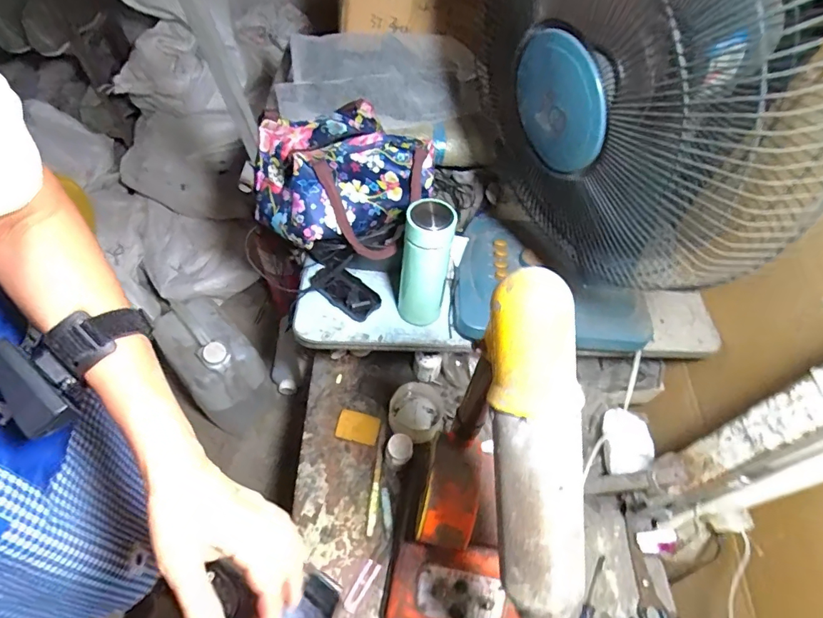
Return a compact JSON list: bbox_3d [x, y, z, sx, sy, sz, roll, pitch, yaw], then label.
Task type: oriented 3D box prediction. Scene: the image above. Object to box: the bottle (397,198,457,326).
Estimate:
[{"bbox_3d":[0.017,-0.053,0.624,0.066,0.196,0.066,6,54,0],"label":"bottle"}]

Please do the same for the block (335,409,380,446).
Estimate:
[{"bbox_3d":[-0.092,0.203,0.778,0.072,0.012,0.049,15,55,7],"label":"block"}]

